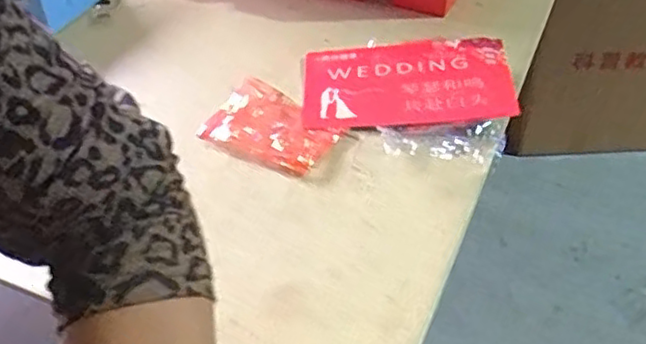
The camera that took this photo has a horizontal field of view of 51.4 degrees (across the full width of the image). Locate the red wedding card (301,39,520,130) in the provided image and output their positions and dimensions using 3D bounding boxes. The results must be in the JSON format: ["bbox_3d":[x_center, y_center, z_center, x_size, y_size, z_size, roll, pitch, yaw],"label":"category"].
[{"bbox_3d":[0.129,-0.139,1.072,0.322,0.027,0.207,-5,48,6],"label":"red wedding card"}]

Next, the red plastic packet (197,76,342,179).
[{"bbox_3d":[-0.077,-0.068,0.997,0.191,0.011,0.159,20,44,22],"label":"red plastic packet"}]

